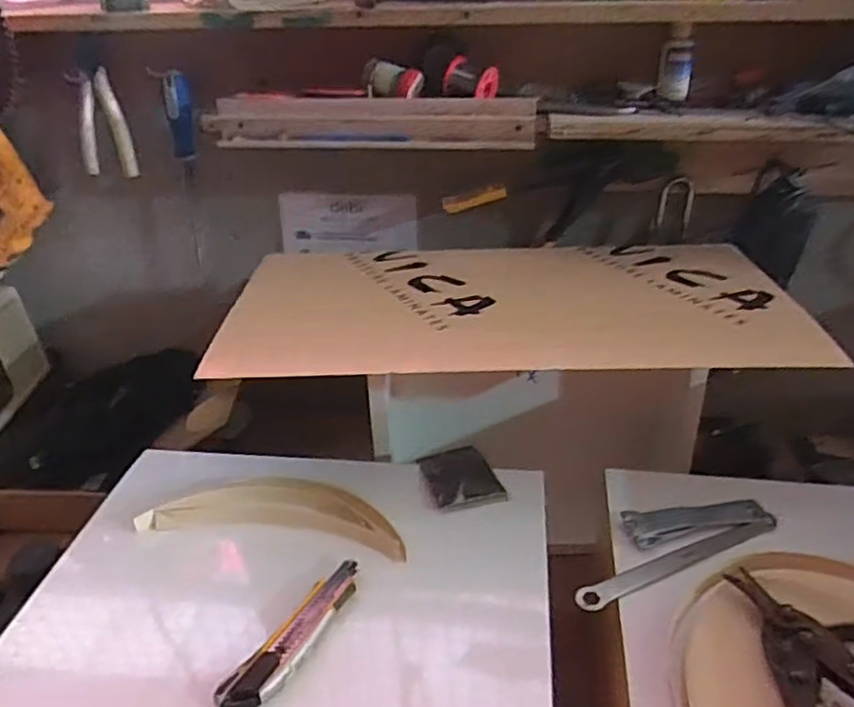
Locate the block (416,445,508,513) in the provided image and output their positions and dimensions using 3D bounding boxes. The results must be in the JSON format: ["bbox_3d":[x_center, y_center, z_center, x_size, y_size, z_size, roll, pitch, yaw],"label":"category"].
[{"bbox_3d":[0.033,0.128,0.717,0.072,0.011,0.103,-10,23,-16],"label":"block"}]

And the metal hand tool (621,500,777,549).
[{"bbox_3d":[0.256,0.157,0.643,0.139,0.011,0.041,-7,31,-10],"label":"metal hand tool"}]

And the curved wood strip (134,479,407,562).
[{"bbox_3d":[-0.146,0.154,0.660,0.253,0.019,0.075,3,31,6],"label":"curved wood strip"}]

